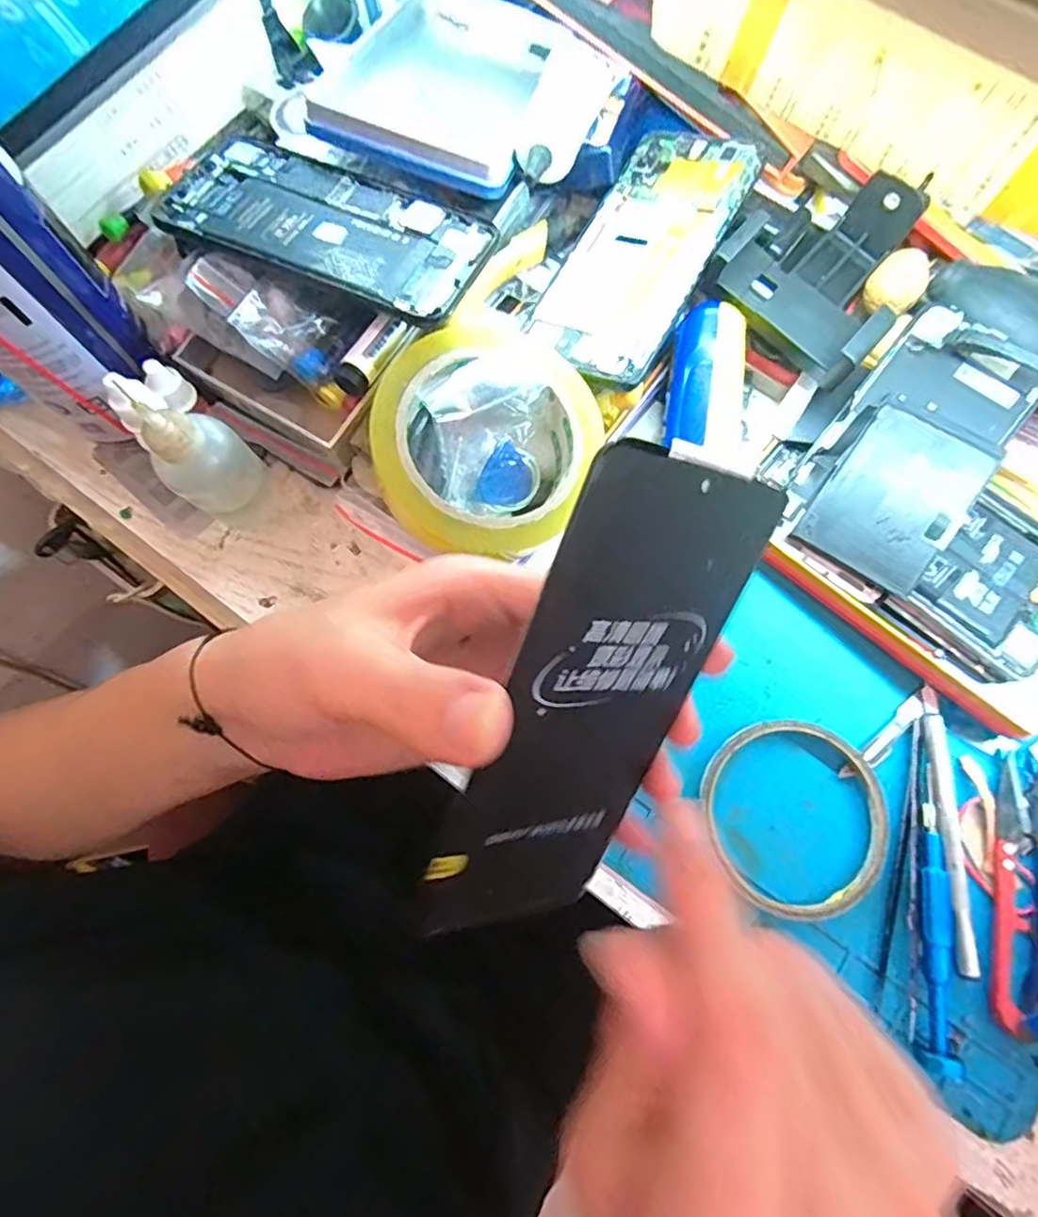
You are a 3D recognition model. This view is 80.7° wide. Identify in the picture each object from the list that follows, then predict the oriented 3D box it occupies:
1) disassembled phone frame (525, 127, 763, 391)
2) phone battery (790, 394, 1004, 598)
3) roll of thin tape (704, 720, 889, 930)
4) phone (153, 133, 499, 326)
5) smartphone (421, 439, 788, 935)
[{"bbox_3d":[0.062,-0.181,0.305,0.068,0.014,0.156,28,77,6],"label":"disassembled phone frame"},{"bbox_3d":[0.181,-0.054,0.293,0.059,0.005,0.080,35,94,13],"label":"phone battery"},{"bbox_3d":[0.126,0.095,0.280,0.085,0.010,0.084,0,75,-1],"label":"roll of thin tape"},{"bbox_3d":[-0.088,-0.179,0.282,0.144,0.014,0.070,24,76,5],"label":"phone"},{"bbox_3d":[0.021,0.034,0.172,0.070,0.152,0.004,5,27,-36],"label":"smartphone"}]

